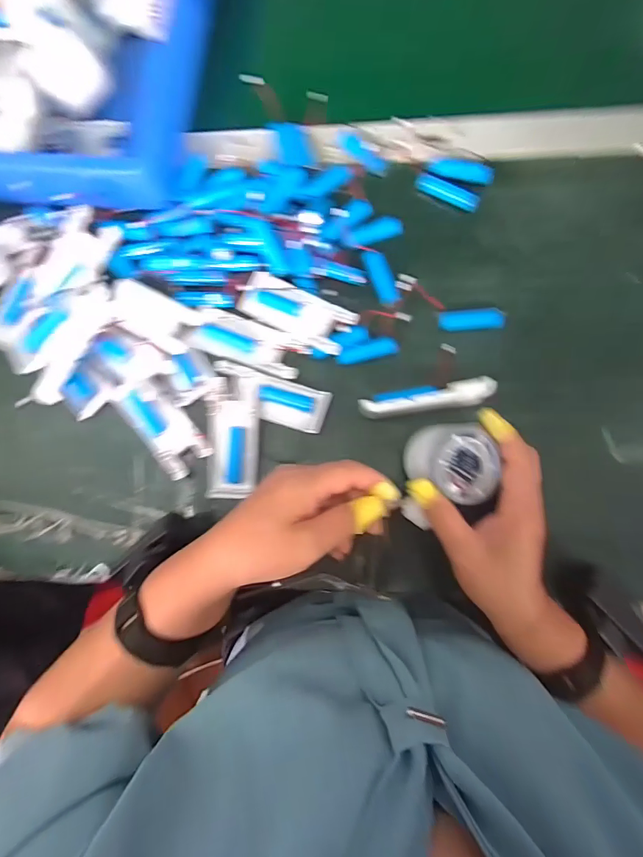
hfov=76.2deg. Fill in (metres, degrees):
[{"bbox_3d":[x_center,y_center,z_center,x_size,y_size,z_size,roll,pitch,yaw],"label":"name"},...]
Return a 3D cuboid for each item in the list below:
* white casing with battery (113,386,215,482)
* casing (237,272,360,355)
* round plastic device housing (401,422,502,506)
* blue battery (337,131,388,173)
[{"bbox_3d":[-0.147,-0.003,0.379,0.045,0.013,0.101,-41,82,-2],"label":"white casing with battery"},{"bbox_3d":[-0.024,-0.106,0.370,0.107,0.021,0.041,28,86,6],"label":"casing"},{"bbox_3d":[0.099,0.025,0.314,0.067,0.030,0.060,0,83,4],"label":"round plastic device housing"},{"bbox_3d":[0.039,-0.270,0.403,0.056,0.012,0.016,37,87,7],"label":"blue battery"}]

